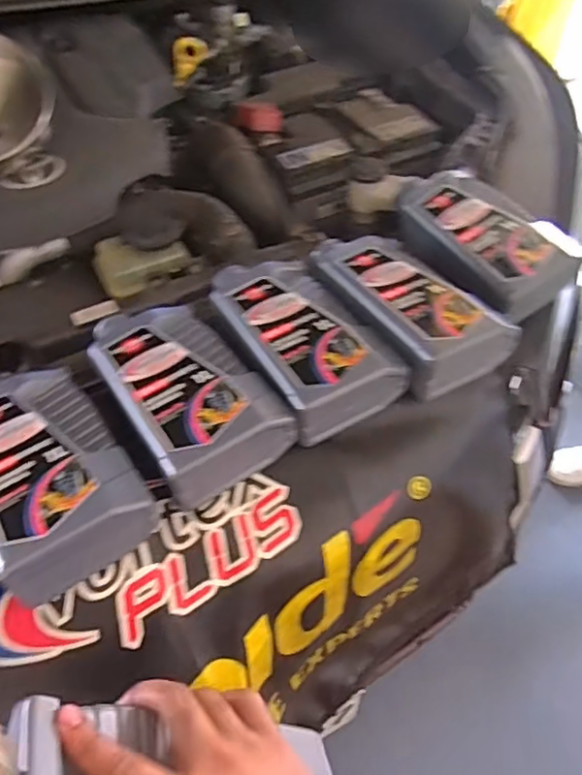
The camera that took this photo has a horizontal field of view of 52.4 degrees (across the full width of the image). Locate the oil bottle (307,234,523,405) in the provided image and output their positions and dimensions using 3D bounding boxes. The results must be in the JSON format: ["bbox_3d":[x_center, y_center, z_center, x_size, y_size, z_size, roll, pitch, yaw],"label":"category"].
[{"bbox_3d":[0.119,-0.101,0.613,0.128,0.050,0.223,-24,57,-18],"label":"oil bottle"}]

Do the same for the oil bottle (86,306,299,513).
[{"bbox_3d":[-0.108,-0.008,0.552,0.125,0.051,0.222,-28,58,-20],"label":"oil bottle"}]

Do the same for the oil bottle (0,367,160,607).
[{"bbox_3d":[-0.216,0.055,0.500,0.121,0.054,0.220,-30,59,-21],"label":"oil bottle"}]

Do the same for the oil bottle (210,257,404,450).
[{"bbox_3d":[0.006,-0.060,0.588,0.125,0.055,0.220,-24,57,-18],"label":"oil bottle"}]

